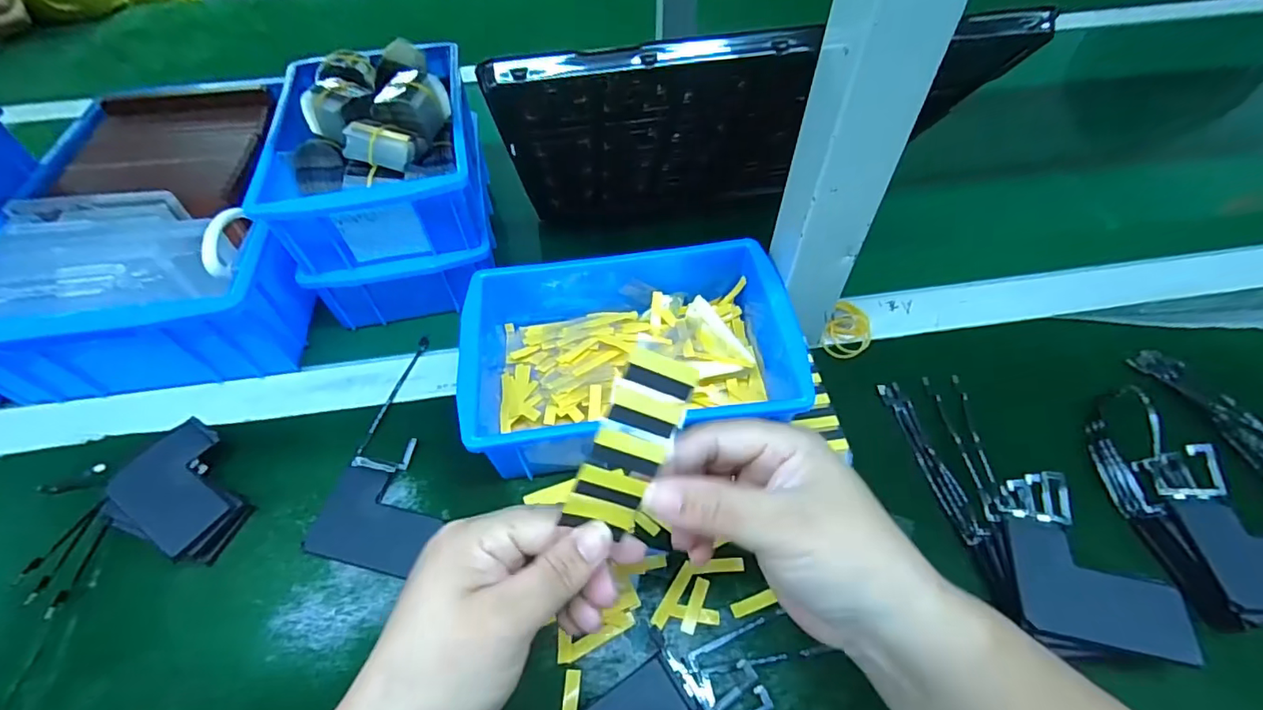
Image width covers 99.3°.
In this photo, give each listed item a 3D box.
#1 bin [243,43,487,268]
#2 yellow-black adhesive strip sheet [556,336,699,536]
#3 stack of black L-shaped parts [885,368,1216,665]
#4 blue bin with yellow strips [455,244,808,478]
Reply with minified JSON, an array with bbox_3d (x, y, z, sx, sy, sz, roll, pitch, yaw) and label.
[{"bbox_3d":[-0.183,-0.150,0.398,0.136,0.078,0.176,-10,53,-6],"label":"bin"},{"bbox_3d":[0.000,0.034,0.215,0.030,0.080,0.007,20,10,-16],"label":"yellow-black adhesive strip sheet"},{"bbox_3d":[0.220,0.081,0.312,0.077,0.029,0.176,-6,53,-3],"label":"stack of black L-shaped parts"},{"bbox_3d":[-0.003,-0.004,0.356,0.200,0.068,0.143,-6,53,-3],"label":"blue bin with yellow strips"}]

